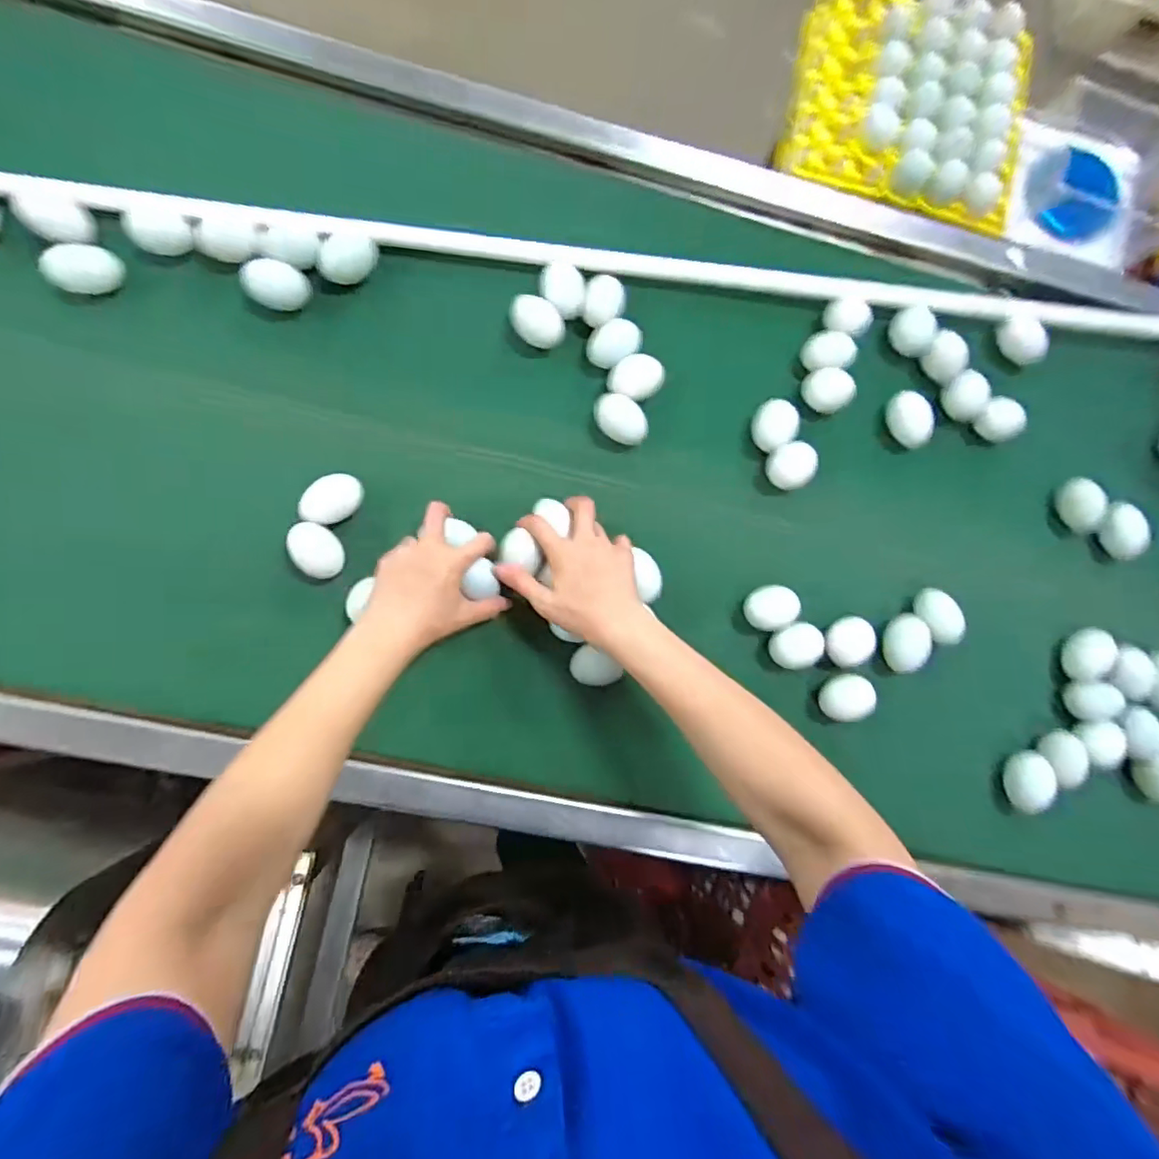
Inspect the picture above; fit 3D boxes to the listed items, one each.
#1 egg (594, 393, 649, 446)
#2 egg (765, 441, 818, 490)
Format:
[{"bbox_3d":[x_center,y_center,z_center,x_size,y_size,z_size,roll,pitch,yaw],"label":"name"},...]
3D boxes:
[{"bbox_3d":[0.042,-0.166,0.621,0.060,0.052,0.037,41,81,-2],"label":"egg"},{"bbox_3d":[0.230,-0.122,0.643,0.047,0.050,0.052,-27,88,-9],"label":"egg"}]

